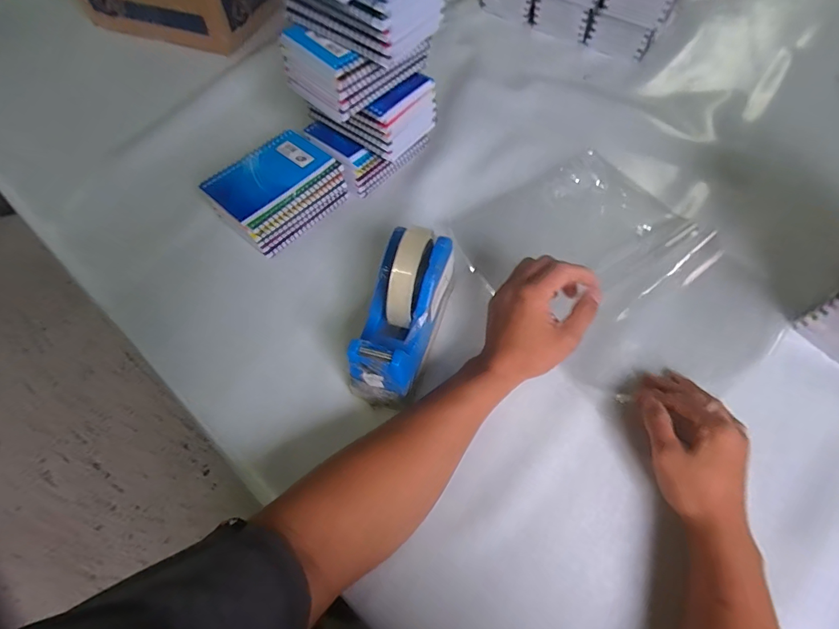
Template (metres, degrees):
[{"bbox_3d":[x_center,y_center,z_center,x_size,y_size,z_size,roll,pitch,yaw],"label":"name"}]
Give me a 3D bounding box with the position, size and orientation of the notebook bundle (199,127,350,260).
[{"bbox_3d":[-0.167,-0.143,0.493,0.095,0.064,0.138,39,68,20],"label":"notebook bundle"}]

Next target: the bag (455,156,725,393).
[{"bbox_3d":[0.197,-0.075,0.480,0.245,0.018,0.254,-35,62,-15],"label":"bag"}]

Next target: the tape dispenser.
[{"bbox_3d":[-0.013,-0.004,0.380,0.055,0.117,0.159,17,62,10],"label":"tape dispenser"}]

